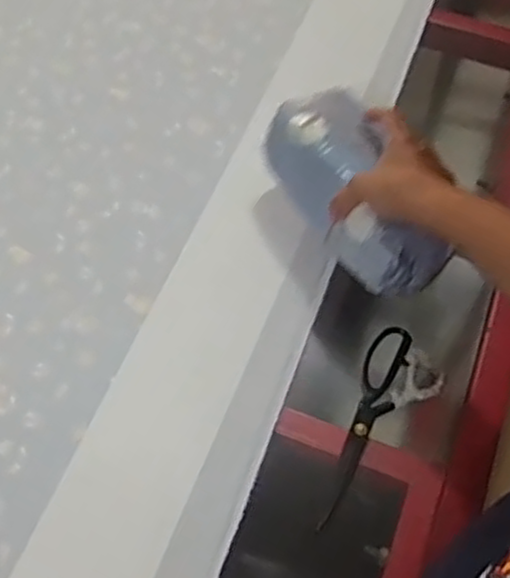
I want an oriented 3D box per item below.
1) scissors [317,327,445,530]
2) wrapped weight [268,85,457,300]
[{"bbox_3d":[0.127,0.133,0.720,0.080,0.023,0.214,24,64,11],"label":"scissors"},{"bbox_3d":[0.108,-0.104,0.750,0.105,0.089,0.240,-25,71,-14],"label":"wrapped weight"}]

